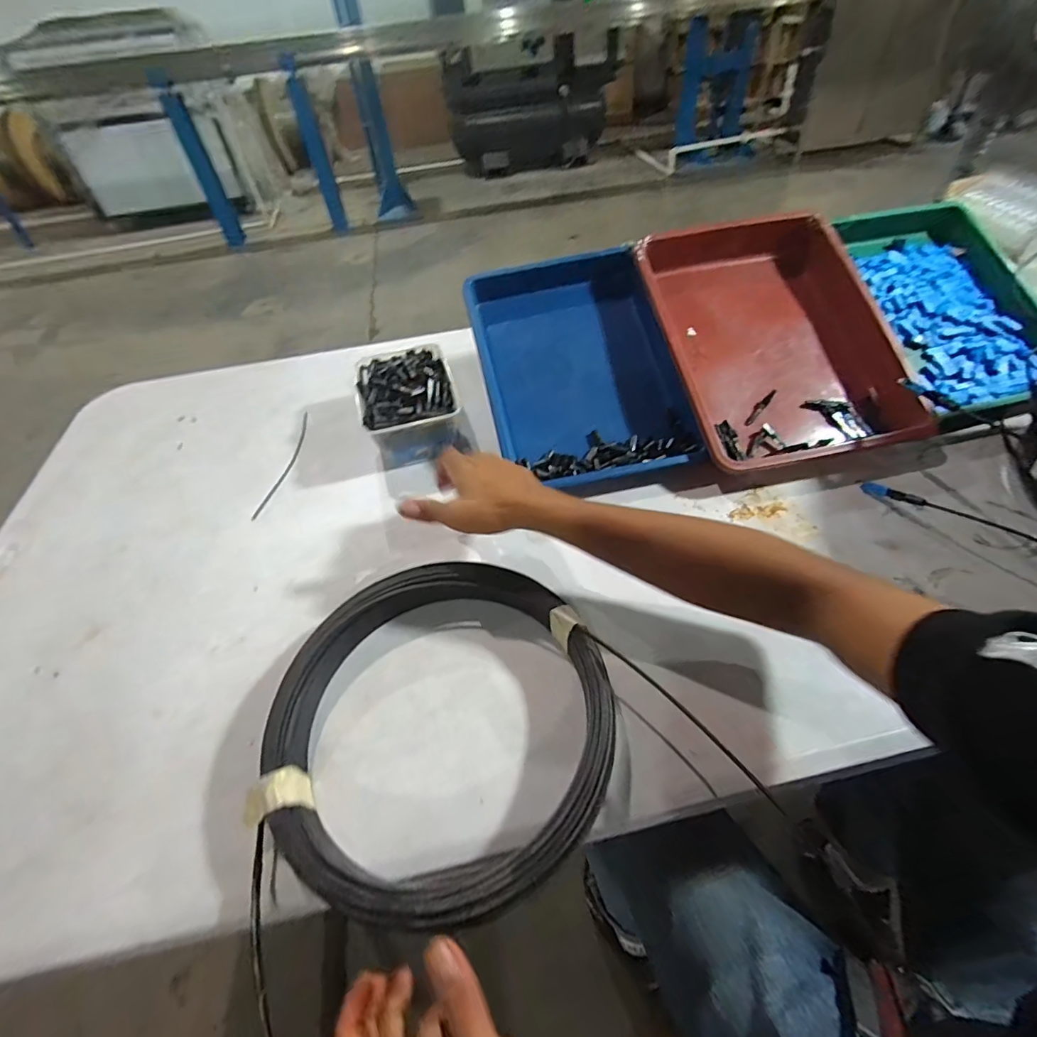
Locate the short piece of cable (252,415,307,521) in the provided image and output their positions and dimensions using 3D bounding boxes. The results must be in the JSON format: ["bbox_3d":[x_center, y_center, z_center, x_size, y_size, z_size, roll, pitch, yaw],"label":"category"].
[{"bbox_3d":[-0.306,-0.075,0.634,0.018,0.006,0.205,-1,48,4],"label":"short piece of cable"}]

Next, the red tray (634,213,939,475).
[{"bbox_3d":[0.317,-0.225,0.610,0.268,0.078,0.345,-15,72,1],"label":"red tray"}]

